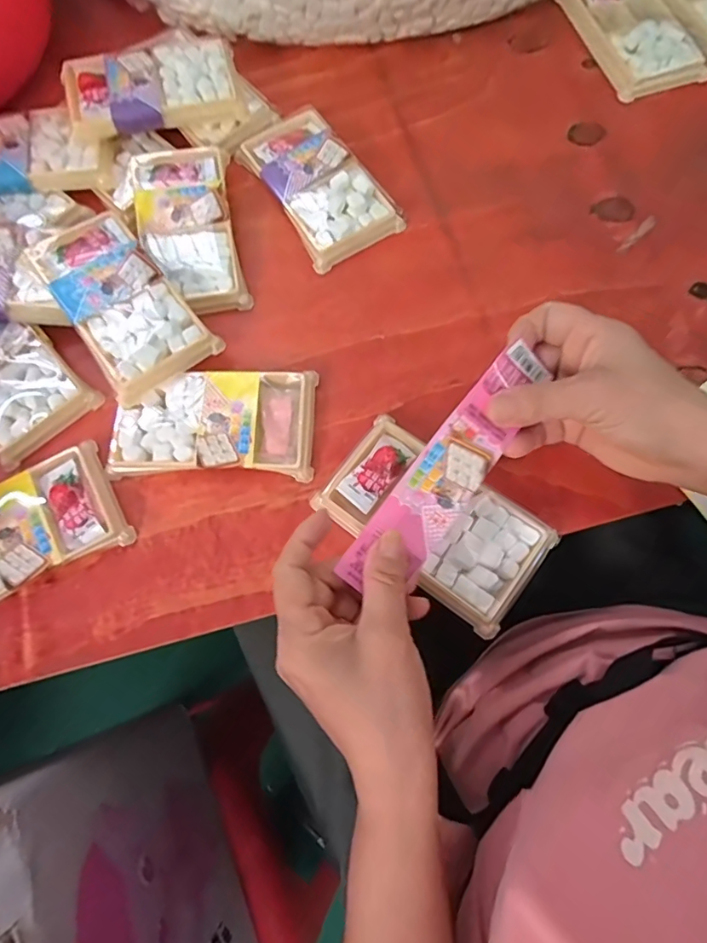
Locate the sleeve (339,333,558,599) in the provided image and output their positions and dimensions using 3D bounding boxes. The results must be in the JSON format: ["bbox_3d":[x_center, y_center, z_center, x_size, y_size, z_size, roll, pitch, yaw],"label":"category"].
[{"bbox_3d":[0.055,-0.001,0.285,0.037,0.012,0.162,38,81,1],"label":"sleeve"}]

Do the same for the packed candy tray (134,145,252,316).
[{"bbox_3d":[-0.124,-0.183,0.385,0.069,0.022,0.136,-11,75,-3],"label":"packed candy tray"}]

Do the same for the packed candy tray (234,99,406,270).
[{"bbox_3d":[-0.030,-0.231,0.400,0.076,0.021,0.137,-33,77,-8],"label":"packed candy tray"}]

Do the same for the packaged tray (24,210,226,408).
[{"bbox_3d":[-0.163,-0.121,0.360,0.074,0.029,0.135,-35,77,-9],"label":"packaged tray"}]

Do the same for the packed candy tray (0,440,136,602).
[{"bbox_3d":[-0.217,0.042,0.325,0.129,0.014,0.073,-28,76,-7],"label":"packed candy tray"}]

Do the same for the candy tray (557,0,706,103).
[{"bbox_3d":[0.244,-0.386,0.441,0.078,0.016,0.135,-21,75,-5],"label":"candy tray"}]

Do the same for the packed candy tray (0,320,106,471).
[{"bbox_3d":[-0.252,-0.075,0.364,0.073,0.015,0.129,-41,78,-10],"label":"packed candy tray"}]

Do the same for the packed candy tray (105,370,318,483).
[{"bbox_3d":[-0.094,-0.033,0.345,0.132,0.016,0.071,2,75,1],"label":"packed candy tray"}]

